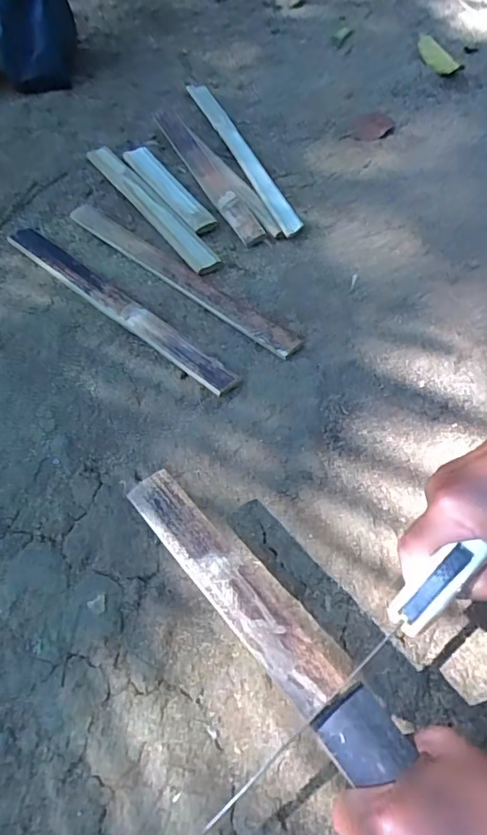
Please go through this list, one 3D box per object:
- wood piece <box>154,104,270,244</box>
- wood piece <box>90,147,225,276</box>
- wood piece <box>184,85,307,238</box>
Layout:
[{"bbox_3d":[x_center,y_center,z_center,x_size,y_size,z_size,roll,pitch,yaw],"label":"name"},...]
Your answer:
[{"bbox_3d":[-0.058,-0.367,0.765,0.040,0.023,0.331,-20,62,-16],"label":"wood piece"},{"bbox_3d":[-0.130,-0.296,0.726,0.043,0.011,0.311,-32,66,-22],"label":"wood piece"},{"bbox_3d":[-0.007,-0.413,0.806,0.036,0.014,0.429,-13,57,-19],"label":"wood piece"}]

